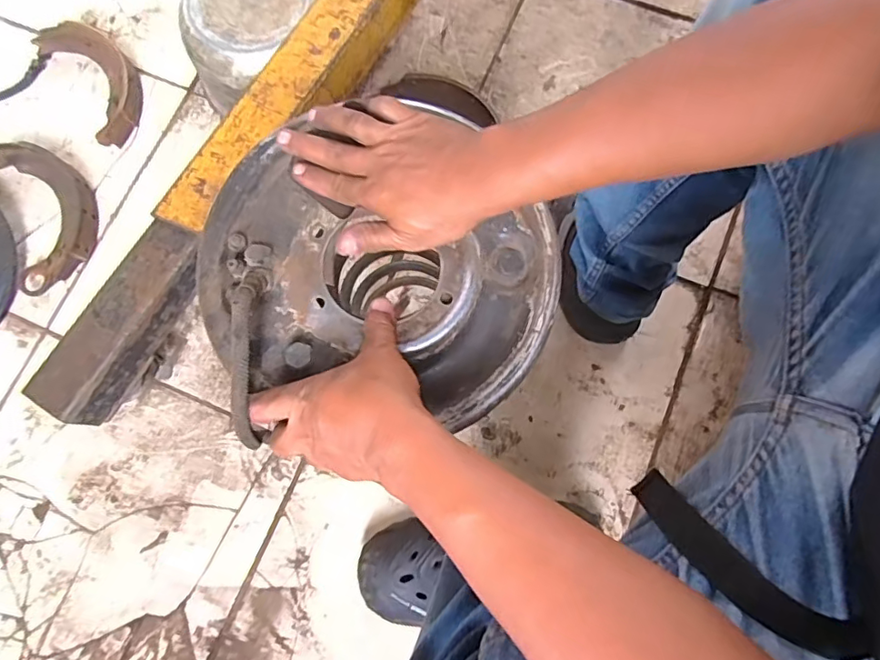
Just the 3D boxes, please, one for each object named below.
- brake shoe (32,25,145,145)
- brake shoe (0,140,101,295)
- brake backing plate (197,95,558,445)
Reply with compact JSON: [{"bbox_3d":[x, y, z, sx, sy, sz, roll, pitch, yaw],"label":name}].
[{"bbox_3d":[-0.508,-0.378,0.795,0.098,0.032,0.220,-35,81,-7],"label":"brake shoe"},{"bbox_3d":[-0.548,-0.171,0.747,0.118,0.034,0.221,-18,79,-4],"label":"brake shoe"},{"bbox_3d":[-0.047,-0.045,0.402,0.262,0.067,0.237,-16,79,-4],"label":"brake backing plate"}]

